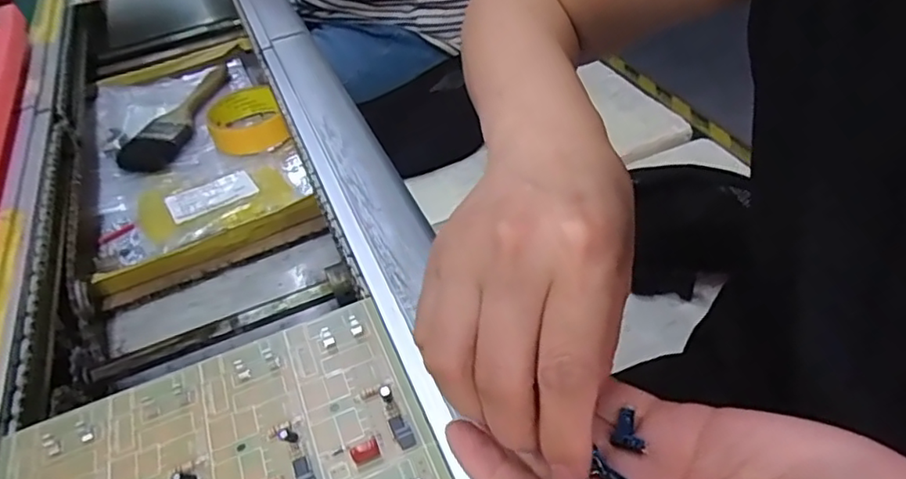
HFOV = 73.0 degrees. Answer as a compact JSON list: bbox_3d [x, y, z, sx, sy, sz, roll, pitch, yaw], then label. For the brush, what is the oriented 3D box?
[{"bbox_3d":[-0.305,-0.142,0.676,0.060,0.017,0.204,0,43,8],"label":"brush"}]

